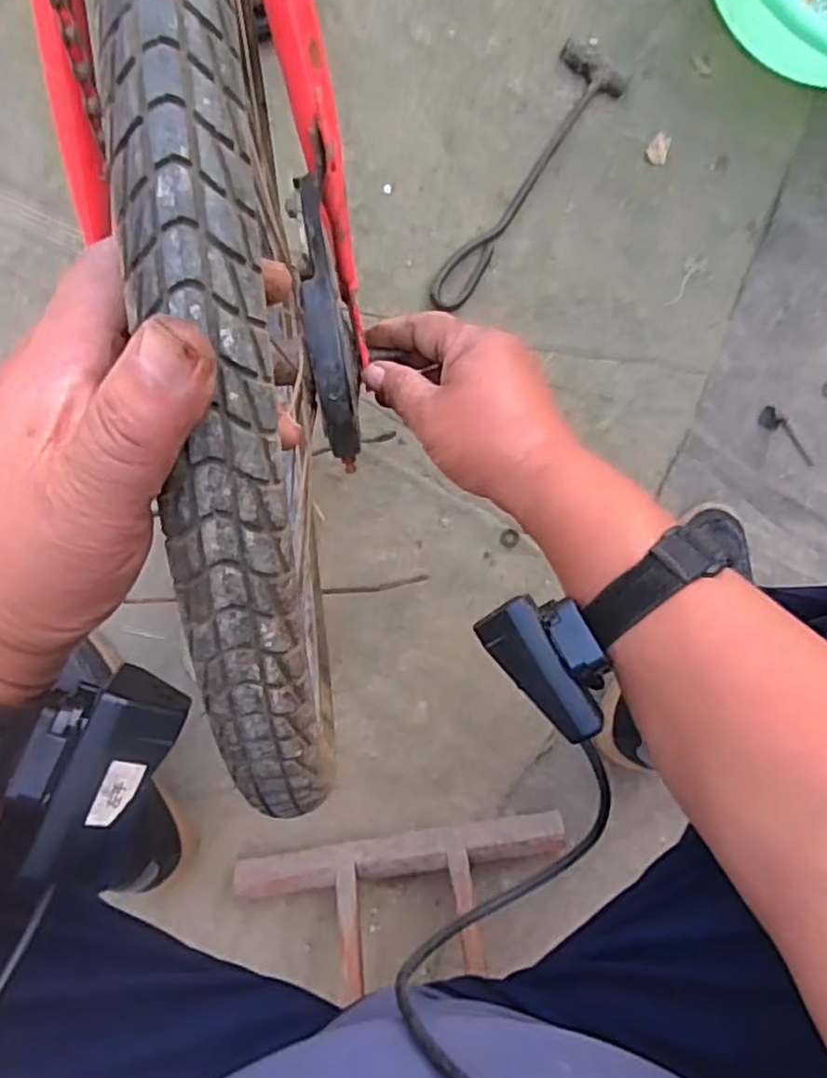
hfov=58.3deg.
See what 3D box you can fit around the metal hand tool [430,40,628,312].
[{"bbox_3d":[0.110,-0.348,0.723,0.065,0.015,0.289,31,90,-6],"label":"metal hand tool"}]

